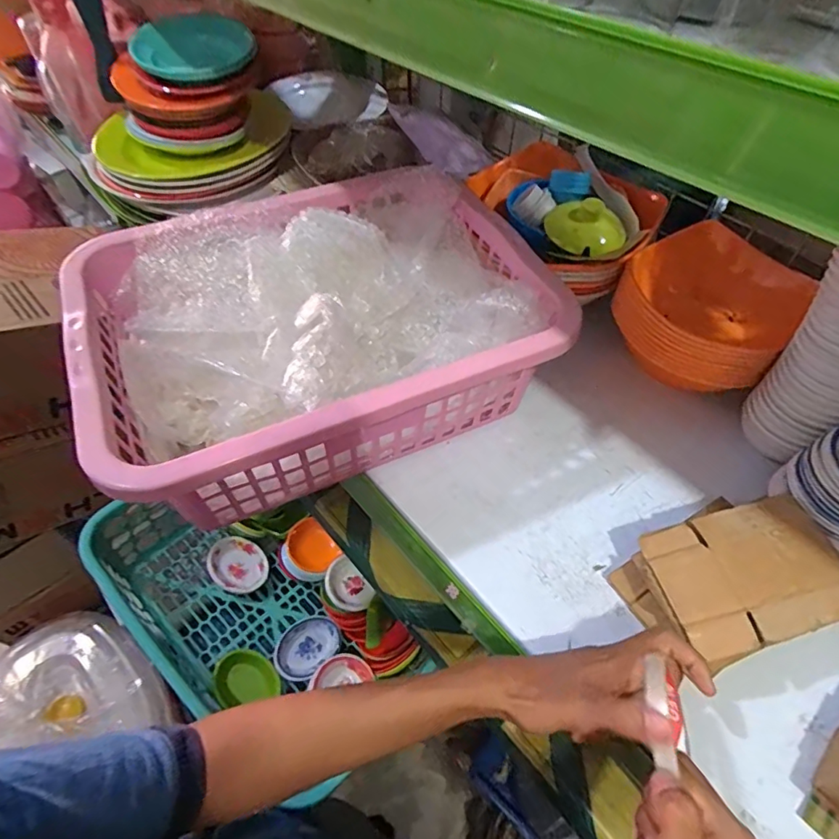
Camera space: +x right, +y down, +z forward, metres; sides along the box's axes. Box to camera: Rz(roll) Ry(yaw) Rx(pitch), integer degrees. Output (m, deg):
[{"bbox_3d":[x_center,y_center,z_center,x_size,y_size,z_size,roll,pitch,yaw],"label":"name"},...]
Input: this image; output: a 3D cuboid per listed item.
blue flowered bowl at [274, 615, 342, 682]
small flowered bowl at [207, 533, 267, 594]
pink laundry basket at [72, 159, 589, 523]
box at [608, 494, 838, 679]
[{"bbox_3d":[-0.168,0.333,0.753,0.094,0.027,0.066,-37,94,-27],"label":"blue flowered bowl"},{"bbox_3d":[-0.284,0.226,0.797,0.076,0.018,0.096,-36,62,-24],"label":"small flowered bowl"},{"bbox_3d":[-0.096,-0.086,0.515,0.404,0.154,0.315,-21,57,-16],"label":"pink laundry basket"},{"bbox_3d":[0.254,0.131,0.415,0.153,0.063,0.113,-19,56,-15],"label":"box"}]

